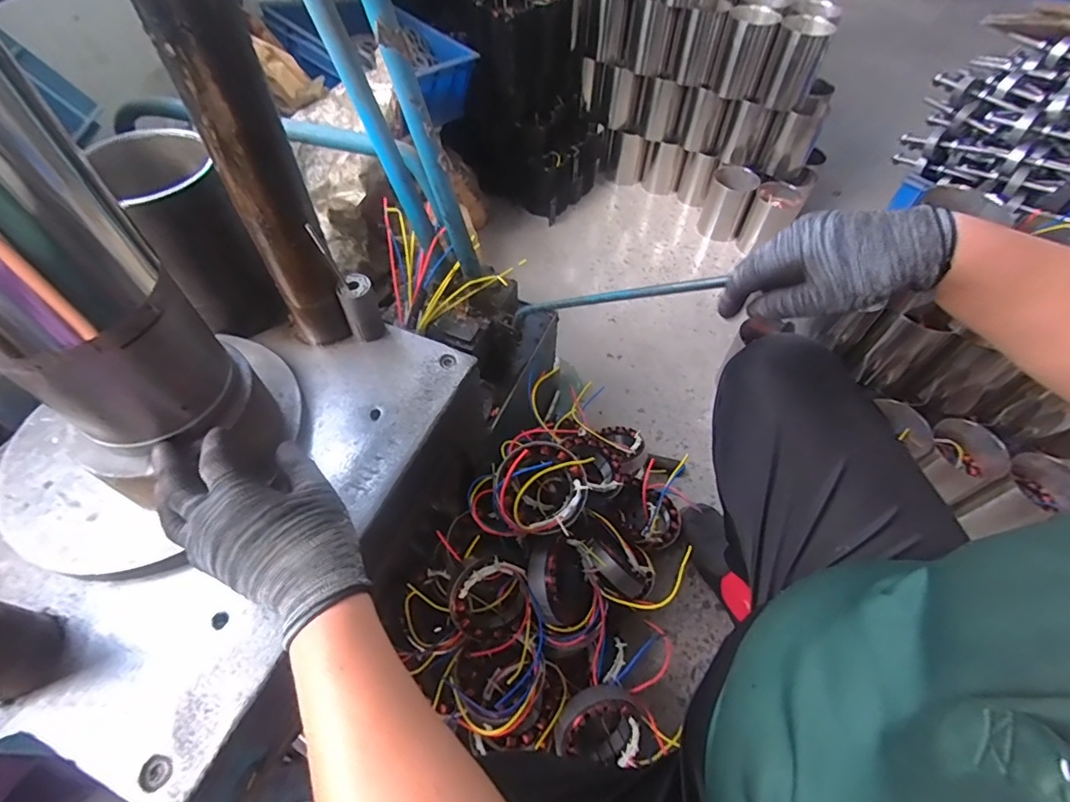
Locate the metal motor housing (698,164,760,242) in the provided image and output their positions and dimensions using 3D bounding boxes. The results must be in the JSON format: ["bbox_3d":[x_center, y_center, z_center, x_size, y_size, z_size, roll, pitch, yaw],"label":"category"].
[{"bbox_3d":[0.530,-0.541,1.386,0.115,0.157,0.117,17,56,10],"label":"metal motor housing"}]

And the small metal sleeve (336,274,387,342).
[{"bbox_3d":[-0.197,-0.104,0.571,0.036,0.077,0.031,-17,57,-13],"label":"small metal sleeve"}]

